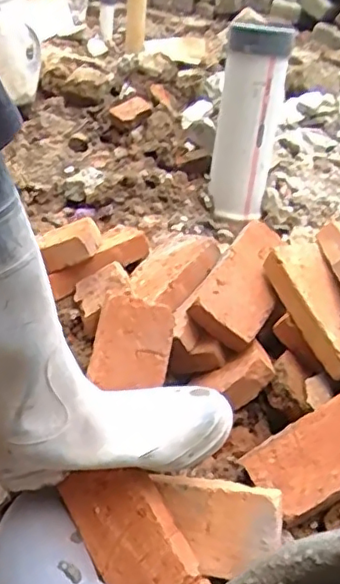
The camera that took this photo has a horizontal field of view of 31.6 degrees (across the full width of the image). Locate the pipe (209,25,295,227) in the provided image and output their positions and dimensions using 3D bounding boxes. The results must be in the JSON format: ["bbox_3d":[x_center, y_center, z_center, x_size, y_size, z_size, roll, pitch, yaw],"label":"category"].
[{"bbox_3d":[0.149,-0.320,1.160,0.114,0.339,0.119,10,30,4],"label":"pipe"}]

